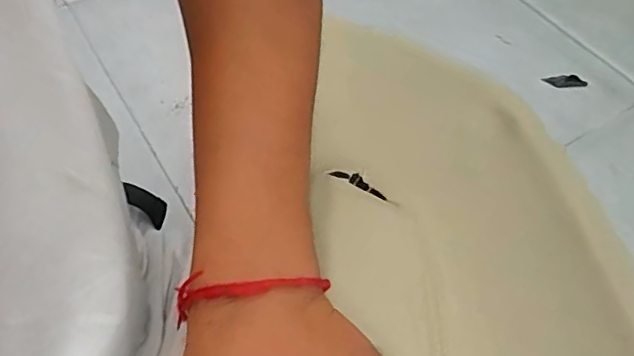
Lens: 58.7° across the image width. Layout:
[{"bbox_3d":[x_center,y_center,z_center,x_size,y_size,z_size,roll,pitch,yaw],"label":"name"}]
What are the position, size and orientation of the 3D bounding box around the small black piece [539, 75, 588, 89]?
[{"bbox_3d":[0.439,-0.171,1.000,0.072,0.010,0.027,2,55,1],"label":"small black piece"}]

